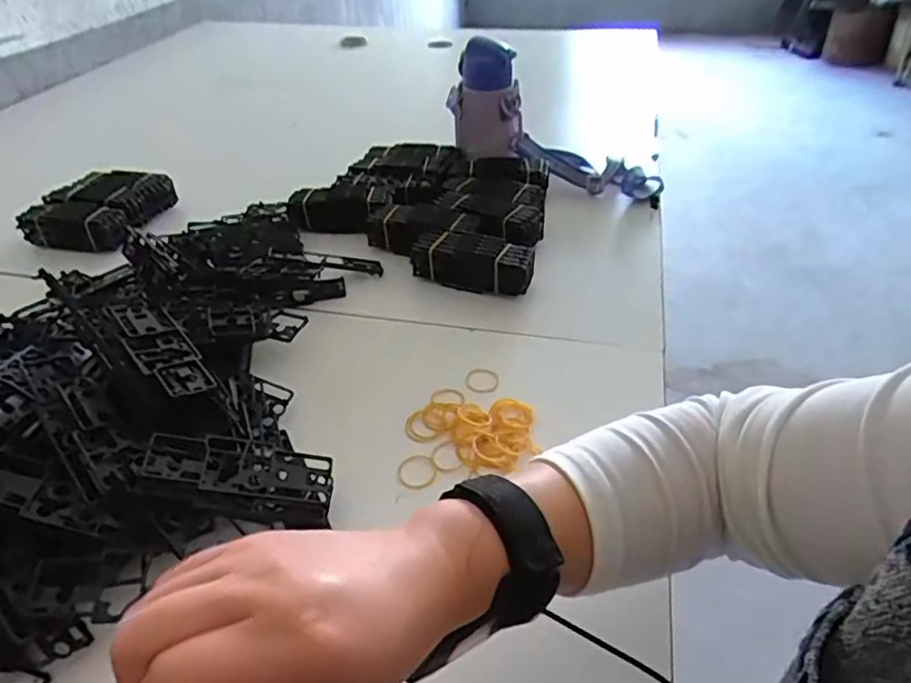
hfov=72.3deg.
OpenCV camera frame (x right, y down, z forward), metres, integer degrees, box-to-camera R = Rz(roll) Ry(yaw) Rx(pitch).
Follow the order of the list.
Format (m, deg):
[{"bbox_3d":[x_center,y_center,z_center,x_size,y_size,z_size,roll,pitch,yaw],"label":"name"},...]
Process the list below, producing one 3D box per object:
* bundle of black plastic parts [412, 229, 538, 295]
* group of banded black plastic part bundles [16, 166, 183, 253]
[{"bbox_3d":[0.020,-0.085,0.666,0.135,0.046,0.049,15,42,22],"label":"bundle of black plastic parts"},{"bbox_3d":[-0.451,-0.173,0.797,0.147,0.045,0.143,7,39,13],"label":"group of banded black plastic part bundles"}]

